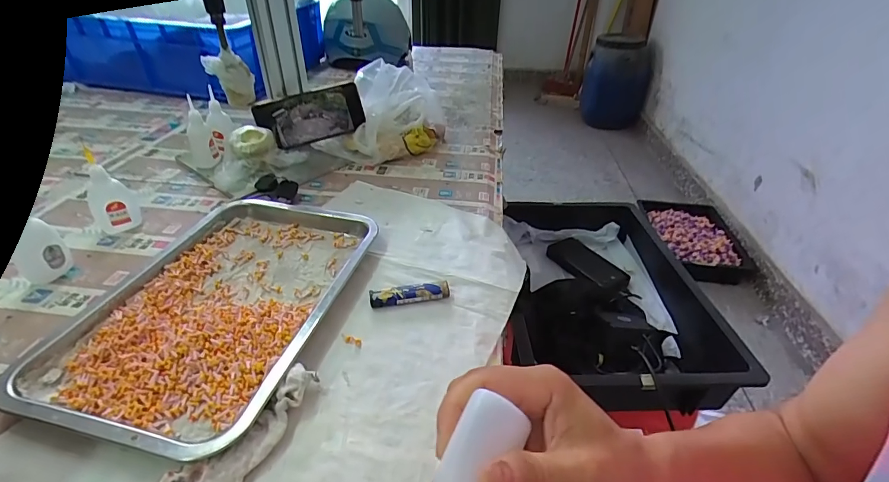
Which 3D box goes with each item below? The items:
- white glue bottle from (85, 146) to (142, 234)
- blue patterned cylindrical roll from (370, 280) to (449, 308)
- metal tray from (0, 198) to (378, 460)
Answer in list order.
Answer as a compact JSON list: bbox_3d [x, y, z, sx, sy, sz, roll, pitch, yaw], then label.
[{"bbox_3d":[-0.396,-0.059,0.505,0.046,0.097,0.031,-24,43,-33],"label":"white glue bottle"},{"bbox_3d":[-0.036,0.053,0.436,0.078,0.016,0.019,-5,36,-12],"label":"blue patterned cylindrical roll"},{"bbox_3d":[-0.226,0.049,0.426,0.235,0.021,0.307,10,36,11],"label":"metal tray"}]

